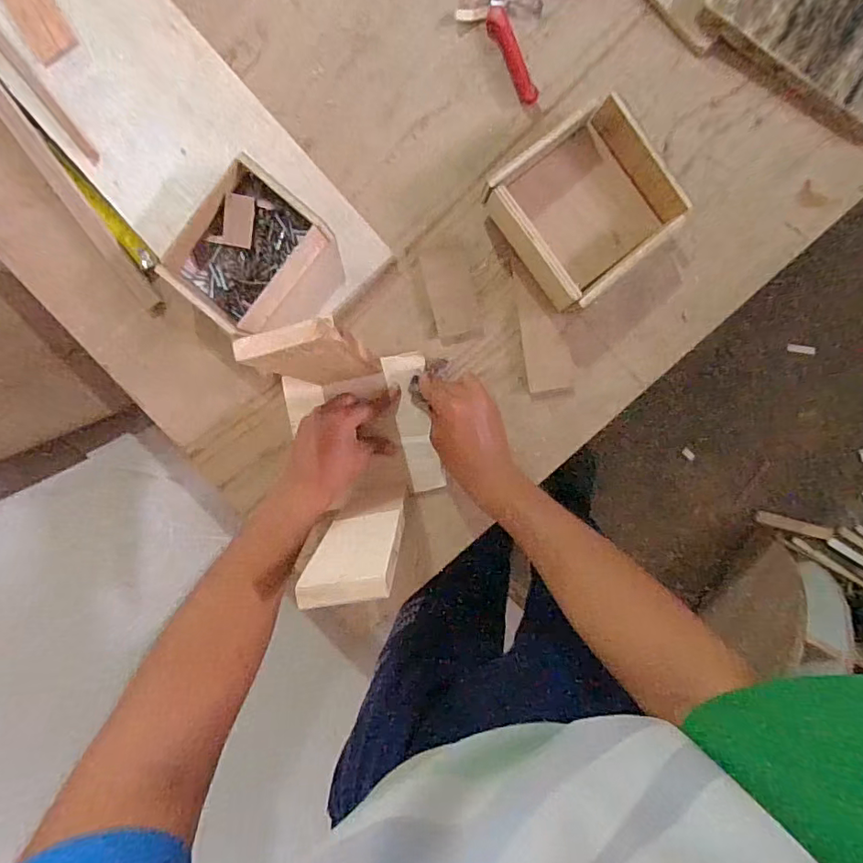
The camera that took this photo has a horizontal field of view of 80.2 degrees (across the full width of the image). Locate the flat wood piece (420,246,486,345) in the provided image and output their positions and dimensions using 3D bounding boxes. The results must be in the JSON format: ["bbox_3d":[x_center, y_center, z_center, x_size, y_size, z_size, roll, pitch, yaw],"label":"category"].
[{"bbox_3d":[0.023,-0.146,0.555,0.048,0.004,0.098,-14,95,5],"label":"flat wood piece"}]

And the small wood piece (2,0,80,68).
[{"bbox_3d":[-0.419,-0.448,0.537,0.046,0.008,0.122,-31,93,6],"label":"small wood piece"}]

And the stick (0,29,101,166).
[{"bbox_3d":[-0.441,-0.397,0.541,0.017,0.012,0.266,-38,93,6],"label":"stick"}]

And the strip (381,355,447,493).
[{"bbox_3d":[-0.017,-0.010,0.564,0.041,0.009,0.150,-12,96,4],"label":"strip"}]

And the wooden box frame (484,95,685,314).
[{"bbox_3d":[0.154,-0.226,0.514,0.152,0.061,0.148,-36,93,6],"label":"wooden box frame"}]

